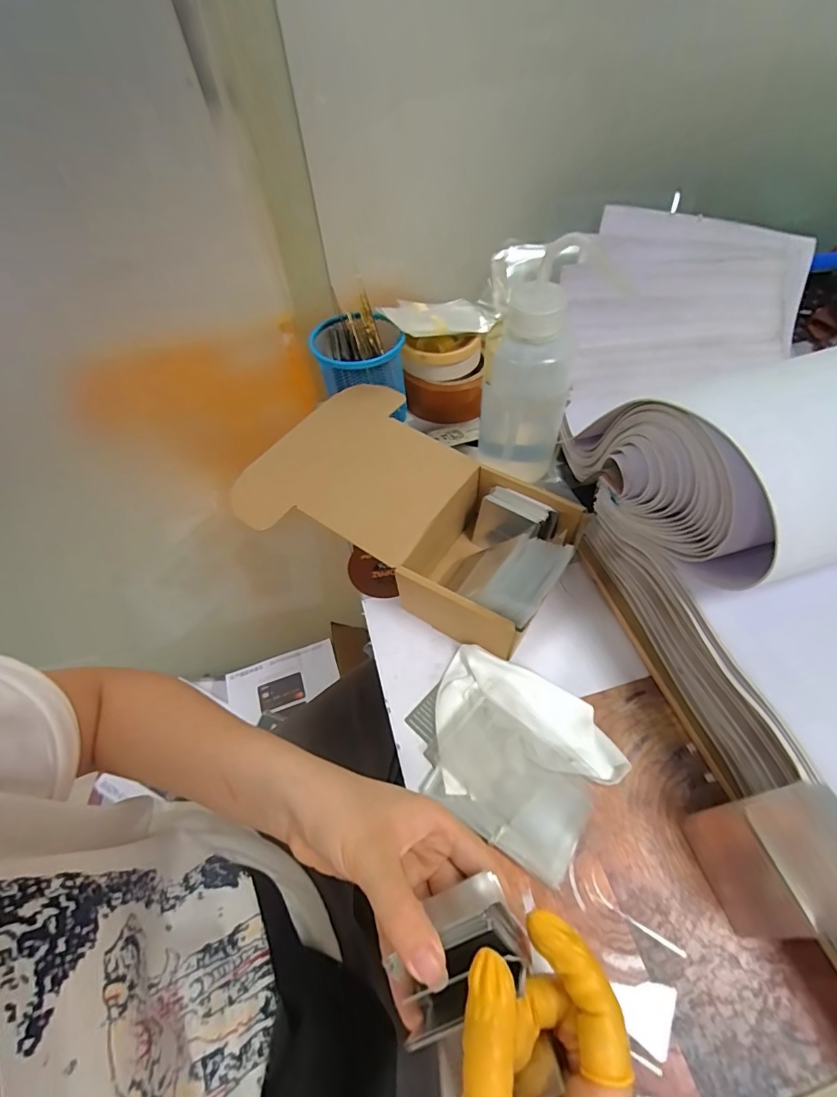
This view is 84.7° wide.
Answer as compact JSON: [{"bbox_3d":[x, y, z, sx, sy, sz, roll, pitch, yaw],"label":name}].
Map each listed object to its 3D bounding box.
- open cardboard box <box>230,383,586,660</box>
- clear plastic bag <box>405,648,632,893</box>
[{"bbox_3d":[0.000,-0.036,0.386,0.253,0.089,0.178,23,59,19],"label":"open cardboard box"},{"bbox_3d":[0.059,0.130,0.305,0.125,0.016,0.105,28,61,21],"label":"clear plastic bag"}]

